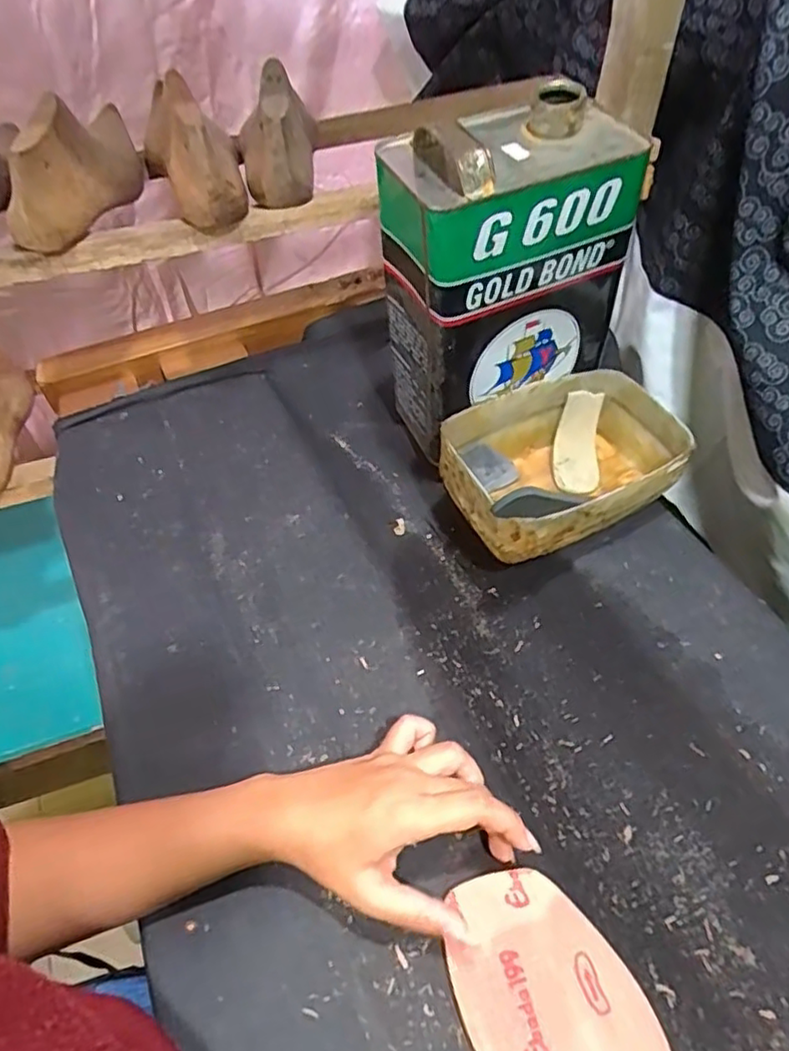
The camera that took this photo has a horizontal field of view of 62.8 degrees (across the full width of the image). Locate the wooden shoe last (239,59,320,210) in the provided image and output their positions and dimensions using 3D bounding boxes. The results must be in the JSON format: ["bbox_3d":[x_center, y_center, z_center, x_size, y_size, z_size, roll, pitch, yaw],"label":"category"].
[{"bbox_3d":[-0.091,-0.313,0.503,0.055,0.056,0.119,-1,85,0],"label":"wooden shoe last"}]

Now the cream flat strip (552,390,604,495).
[{"bbox_3d":[0.158,-0.070,0.555,0.037,0.019,0.089,8,80,7],"label":"cream flat strip"}]

